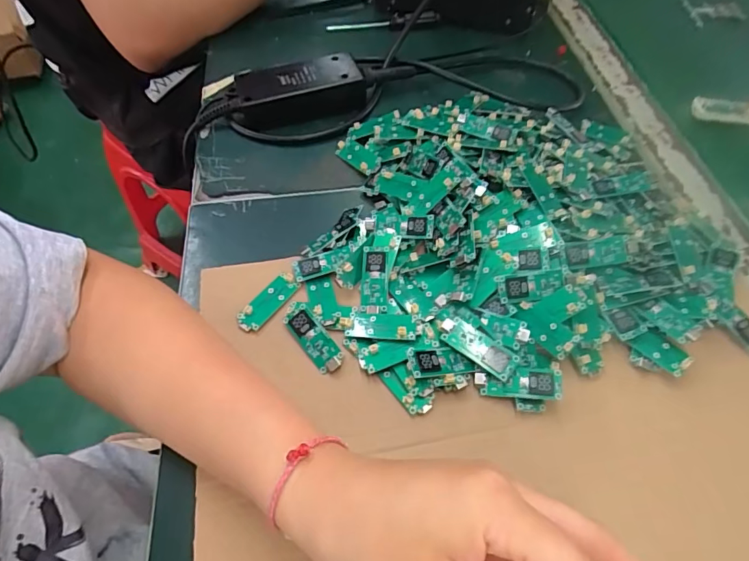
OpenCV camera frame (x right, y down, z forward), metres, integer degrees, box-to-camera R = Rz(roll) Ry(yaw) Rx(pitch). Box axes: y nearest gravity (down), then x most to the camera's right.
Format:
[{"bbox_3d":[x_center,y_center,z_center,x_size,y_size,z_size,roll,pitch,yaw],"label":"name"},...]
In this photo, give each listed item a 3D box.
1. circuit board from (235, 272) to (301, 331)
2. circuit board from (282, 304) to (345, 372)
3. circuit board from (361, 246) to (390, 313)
[{"bbox_3d":[-0.074,0.014,0.328,0.017,0.004,0.051,32,62,19],"label":"circuit board"},{"bbox_3d":[-0.042,0.036,0.312,0.019,0.007,0.055,-32,62,-19],"label":"circuit board"},{"bbox_3d":[0.000,-0.001,0.330,0.018,0.007,0.050,1,71,1],"label":"circuit board"}]

